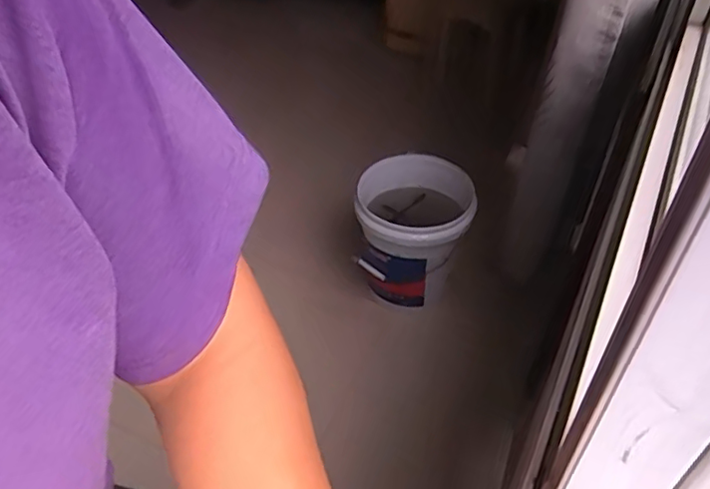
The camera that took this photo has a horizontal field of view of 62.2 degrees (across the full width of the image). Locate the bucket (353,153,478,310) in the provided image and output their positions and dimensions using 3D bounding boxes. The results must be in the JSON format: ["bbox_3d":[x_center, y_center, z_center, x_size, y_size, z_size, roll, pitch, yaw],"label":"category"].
[{"bbox_3d":[0.137,-0.039,1.455,0.265,0.277,0.291,-2,44,2],"label":"bucket"}]

